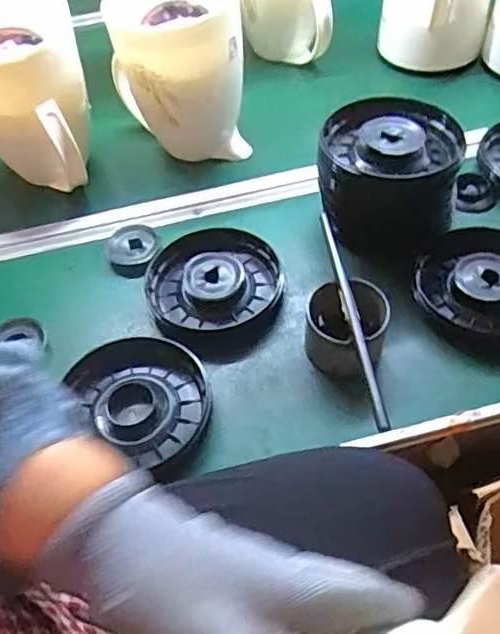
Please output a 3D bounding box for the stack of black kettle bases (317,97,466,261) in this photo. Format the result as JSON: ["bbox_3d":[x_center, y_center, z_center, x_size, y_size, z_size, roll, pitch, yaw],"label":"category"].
[{"bbox_3d":[0.144,-0.145,0.619,0.141,0.114,0.125,0,51,6],"label":"stack of black kettle bases"}]

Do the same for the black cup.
[{"bbox_3d":[0.089,0.010,0.549,0.073,0.061,0.073,-3,50,4],"label":"black cup"}]

